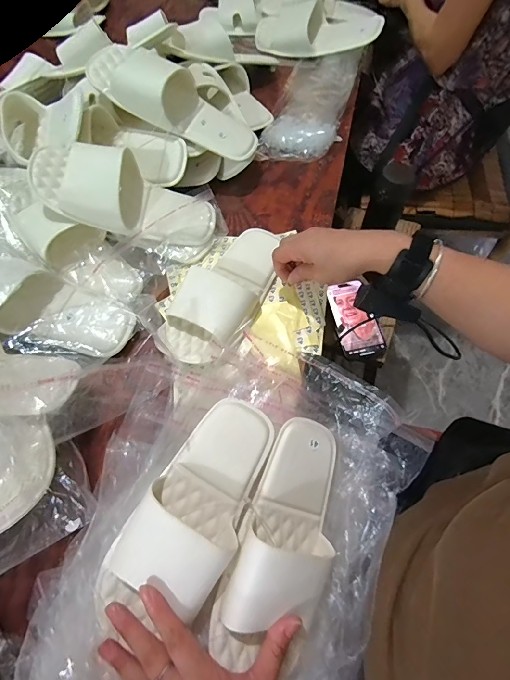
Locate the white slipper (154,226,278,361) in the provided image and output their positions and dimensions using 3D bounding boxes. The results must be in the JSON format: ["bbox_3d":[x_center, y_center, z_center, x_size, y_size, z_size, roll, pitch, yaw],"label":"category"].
[{"bbox_3d":[-0.036,-0.072,0.468,0.099,0.053,0.235,26,68,15],"label":"white slipper"}]

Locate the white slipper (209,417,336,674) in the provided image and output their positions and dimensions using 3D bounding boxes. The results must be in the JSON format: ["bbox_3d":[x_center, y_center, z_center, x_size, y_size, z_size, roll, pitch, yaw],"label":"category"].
[{"bbox_3d":[0.033,0.186,0.342,0.093,0.056,0.218,35,66,-13],"label":"white slipper"}]

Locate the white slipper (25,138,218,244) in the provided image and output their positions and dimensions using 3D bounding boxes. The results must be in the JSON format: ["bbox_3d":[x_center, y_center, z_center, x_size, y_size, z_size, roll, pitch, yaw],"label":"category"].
[{"bbox_3d":[-0.176,-0.202,0.491,0.249,0.065,0.097,17,63,-18],"label":"white slipper"}]

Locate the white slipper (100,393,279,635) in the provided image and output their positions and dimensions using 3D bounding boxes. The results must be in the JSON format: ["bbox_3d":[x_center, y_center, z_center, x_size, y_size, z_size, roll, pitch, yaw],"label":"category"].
[{"bbox_3d":[-0.052,0.153,0.339,0.095,0.052,0.201,27,60,15],"label":"white slipper"}]

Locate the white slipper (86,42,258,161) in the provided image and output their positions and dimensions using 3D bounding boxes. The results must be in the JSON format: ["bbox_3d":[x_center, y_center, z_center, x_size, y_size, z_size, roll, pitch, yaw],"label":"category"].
[{"bbox_3d":[-0.113,-0.365,0.535,0.254,0.067,0.101,23,63,-17],"label":"white slipper"}]

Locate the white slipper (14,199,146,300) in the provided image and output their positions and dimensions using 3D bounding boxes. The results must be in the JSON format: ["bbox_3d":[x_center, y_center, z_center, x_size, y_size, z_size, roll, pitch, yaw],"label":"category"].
[{"bbox_3d":[-0.233,-0.119,0.489,0.215,0.050,0.083,36,70,5],"label":"white slipper"}]

